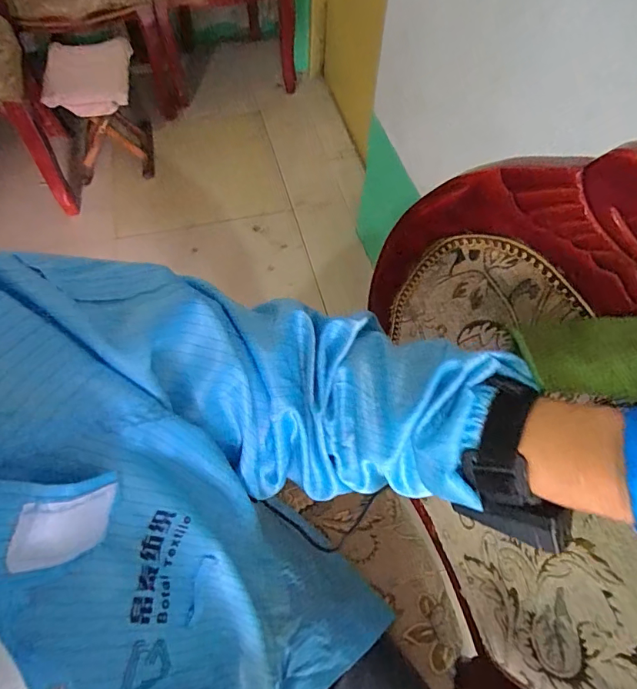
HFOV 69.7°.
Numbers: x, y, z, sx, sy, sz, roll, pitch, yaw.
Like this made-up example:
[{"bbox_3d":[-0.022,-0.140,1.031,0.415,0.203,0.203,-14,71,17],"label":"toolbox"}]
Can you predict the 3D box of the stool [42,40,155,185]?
[{"bbox_3d":[-0.746,-0.800,1.596,0.286,0.355,0.385,-15,61,-10],"label":"stool"}]

